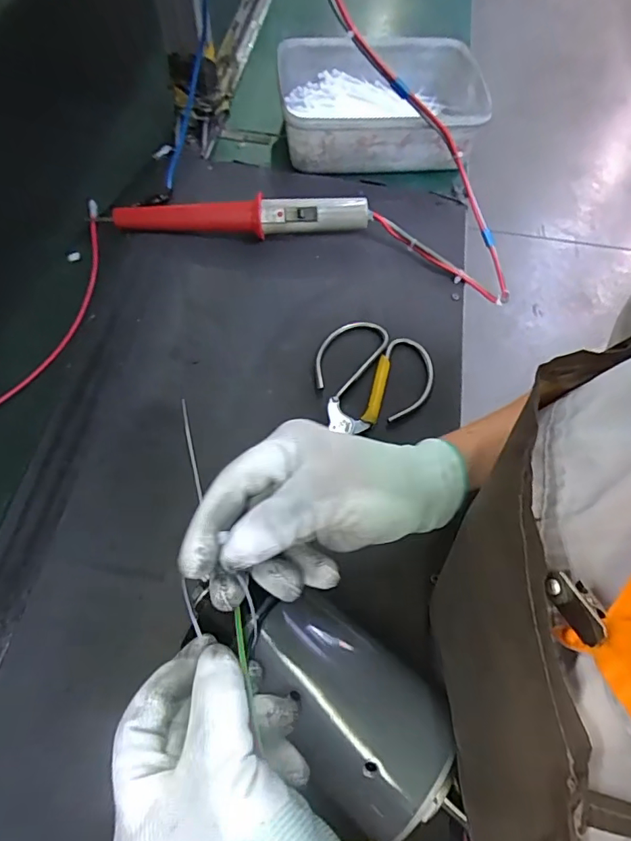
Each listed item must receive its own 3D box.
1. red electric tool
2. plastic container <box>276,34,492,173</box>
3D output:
[{"bbox_3d":[-0.082,-0.200,0.489,0.262,0.043,0.026,4,63,0],"label":"red electric tool"},{"bbox_3d":[0.072,-0.347,0.555,0.215,0.070,0.152,-3,63,-4],"label":"plastic container"}]

